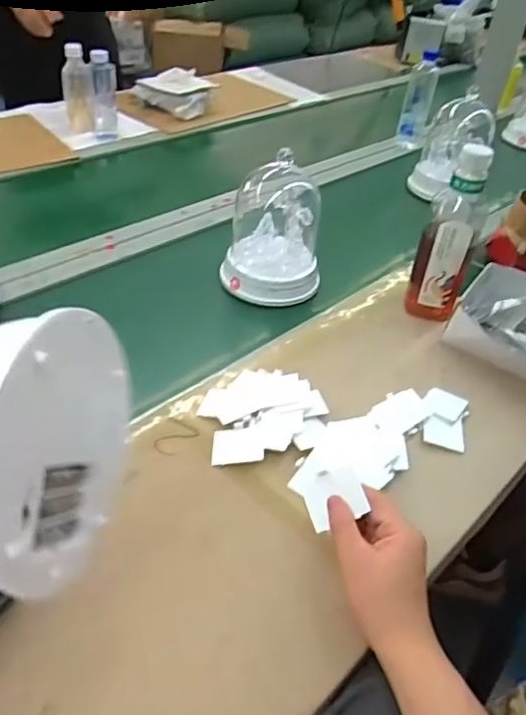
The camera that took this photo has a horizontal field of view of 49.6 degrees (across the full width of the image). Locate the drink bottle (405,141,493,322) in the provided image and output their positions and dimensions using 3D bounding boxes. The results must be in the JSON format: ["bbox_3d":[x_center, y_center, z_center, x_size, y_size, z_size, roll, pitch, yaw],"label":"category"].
[{"bbox_3d":[0.261,-0.168,0.797,0.078,0.236,0.075,20,42,15],"label":"drink bottle"}]

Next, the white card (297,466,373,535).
[{"bbox_3d":[0.065,0.127,0.518,0.055,0.007,0.048,-24,58,12],"label":"white card"}]

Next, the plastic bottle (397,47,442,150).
[{"bbox_3d":[0.383,-0.631,1.406,0.066,0.217,0.060,13,41,7],"label":"plastic bottle"}]

